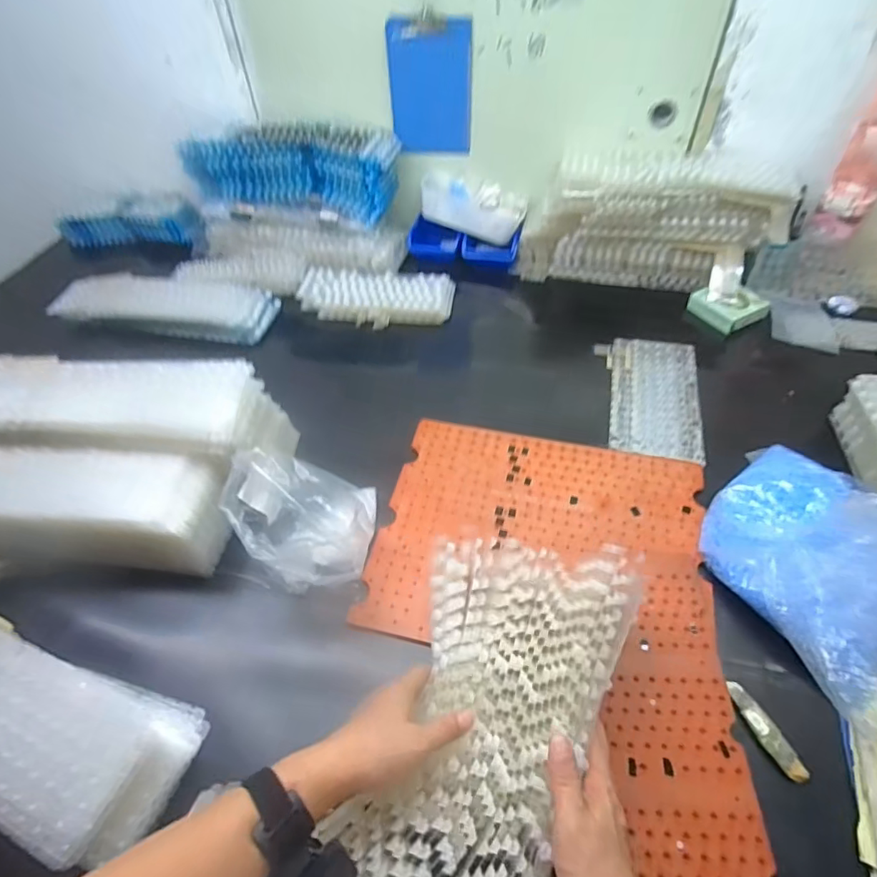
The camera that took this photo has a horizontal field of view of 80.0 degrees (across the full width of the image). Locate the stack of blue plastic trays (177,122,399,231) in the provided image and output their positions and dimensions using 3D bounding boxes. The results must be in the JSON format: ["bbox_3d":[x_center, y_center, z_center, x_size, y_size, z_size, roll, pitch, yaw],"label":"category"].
[{"bbox_3d":[-0.321,-0.588,1.135,0.477,0.155,0.109,12,50,17],"label":"stack of blue plastic trays"}]

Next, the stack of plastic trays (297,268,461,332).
[{"bbox_3d":[-0.135,-0.299,1.111,0.334,0.046,0.141,5,48,11],"label":"stack of plastic trays"}]

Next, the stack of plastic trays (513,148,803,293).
[{"bbox_3d":[0.429,-0.429,1.050,0.504,0.229,0.136,12,50,17],"label":"stack of plastic trays"}]

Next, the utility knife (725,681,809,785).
[{"bbox_3d":[0.347,0.309,0.555,0.025,0.013,0.101,-20,49,-12],"label":"utility knife"}]

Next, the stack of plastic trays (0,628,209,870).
[{"bbox_3d":[-0.511,0.289,0.585,0.497,0.106,0.148,12,50,17],"label":"stack of plastic trays"}]

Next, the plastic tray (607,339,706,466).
[{"bbox_3d":[0.370,-0.072,0.893,0.145,0.018,0.285,7,49,13],"label":"plastic tray"}]

